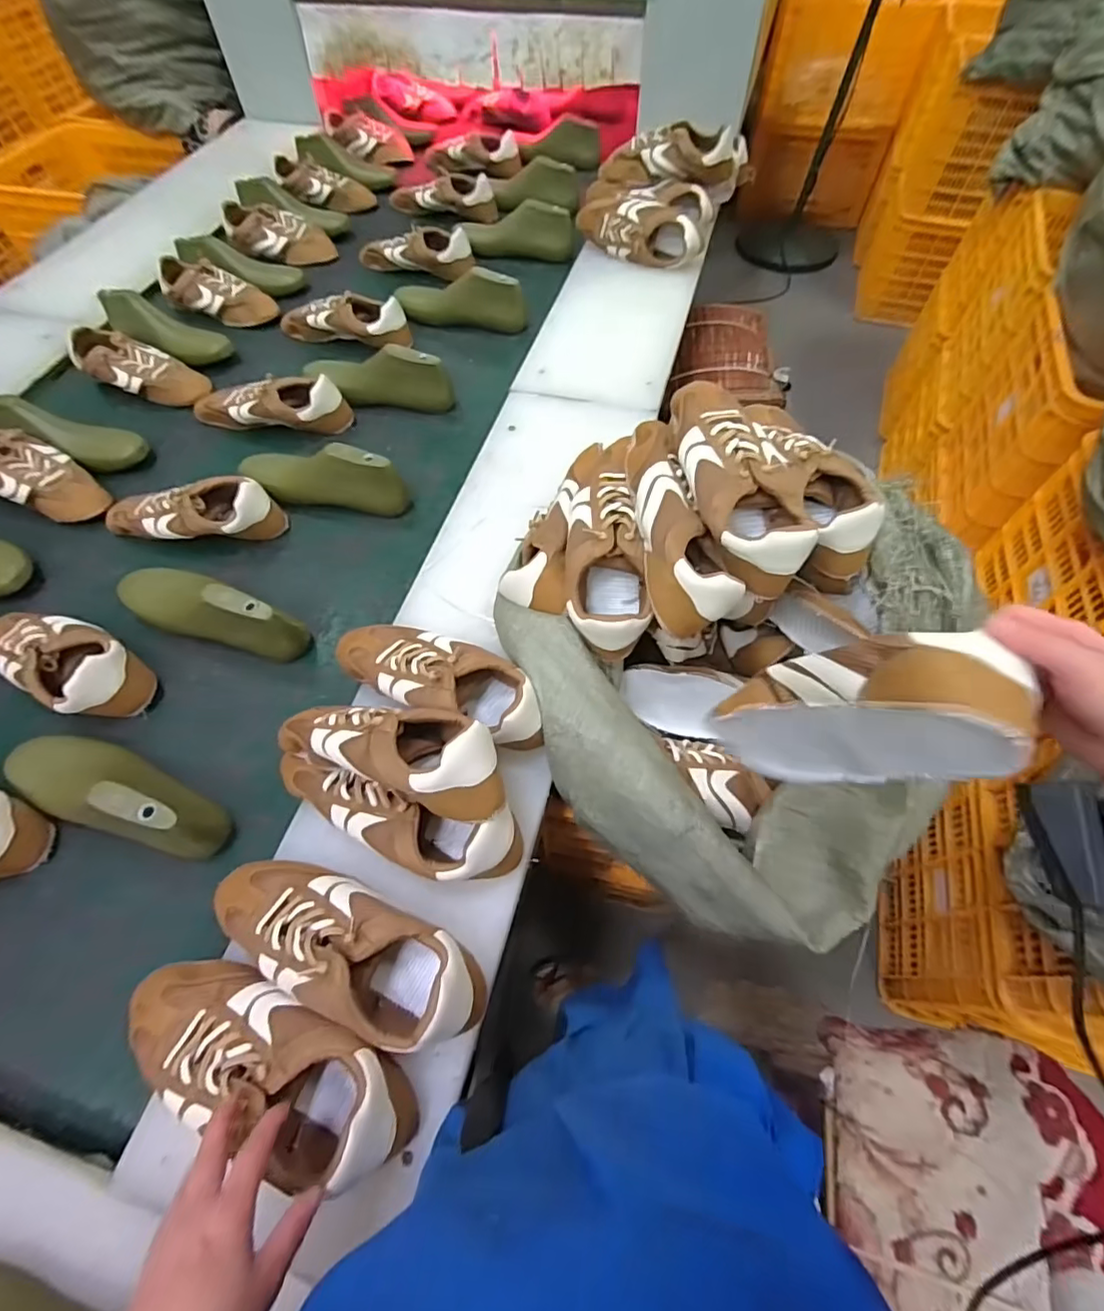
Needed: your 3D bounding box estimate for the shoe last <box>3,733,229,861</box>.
[{"bbox_3d":[-0.468,0.143,0.588,0.247,0.094,0.087,14,64,8],"label":"shoe last"}]

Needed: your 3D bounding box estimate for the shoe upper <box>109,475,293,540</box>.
[{"bbox_3d":[-0.527,-0.211,0.811,0.257,0.070,0.095,-1,63,1],"label":"shoe upper"}]

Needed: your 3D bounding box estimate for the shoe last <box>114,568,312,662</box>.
[{"bbox_3d":[-0.432,-0.063,0.702,0.246,0.094,0.073,15,64,8],"label":"shoe last"}]

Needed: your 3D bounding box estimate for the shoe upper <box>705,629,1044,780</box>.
[{"bbox_3d":[0.219,0.045,0.418,0.087,0.232,0.064,35,66,-10],"label":"shoe upper"}]

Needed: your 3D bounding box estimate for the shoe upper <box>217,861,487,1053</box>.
[{"bbox_3d":[-0.181,0.247,0.476,0.253,0.077,0.092,22,65,12],"label":"shoe upper"}]

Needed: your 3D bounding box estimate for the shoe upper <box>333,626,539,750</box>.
[{"bbox_3d":[-0.123,0.022,0.610,0.258,0.082,0.094,24,66,13],"label":"shoe upper"}]

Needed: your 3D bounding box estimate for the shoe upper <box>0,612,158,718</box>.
[{"bbox_3d":[-0.602,0.003,0.680,0.235,0.074,0.104,25,66,13],"label":"shoe upper"}]

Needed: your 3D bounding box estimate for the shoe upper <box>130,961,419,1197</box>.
[{"bbox_3d":[-0.229,0.321,0.441,0.245,0.079,0.096,15,64,15],"label":"shoe upper"}]

